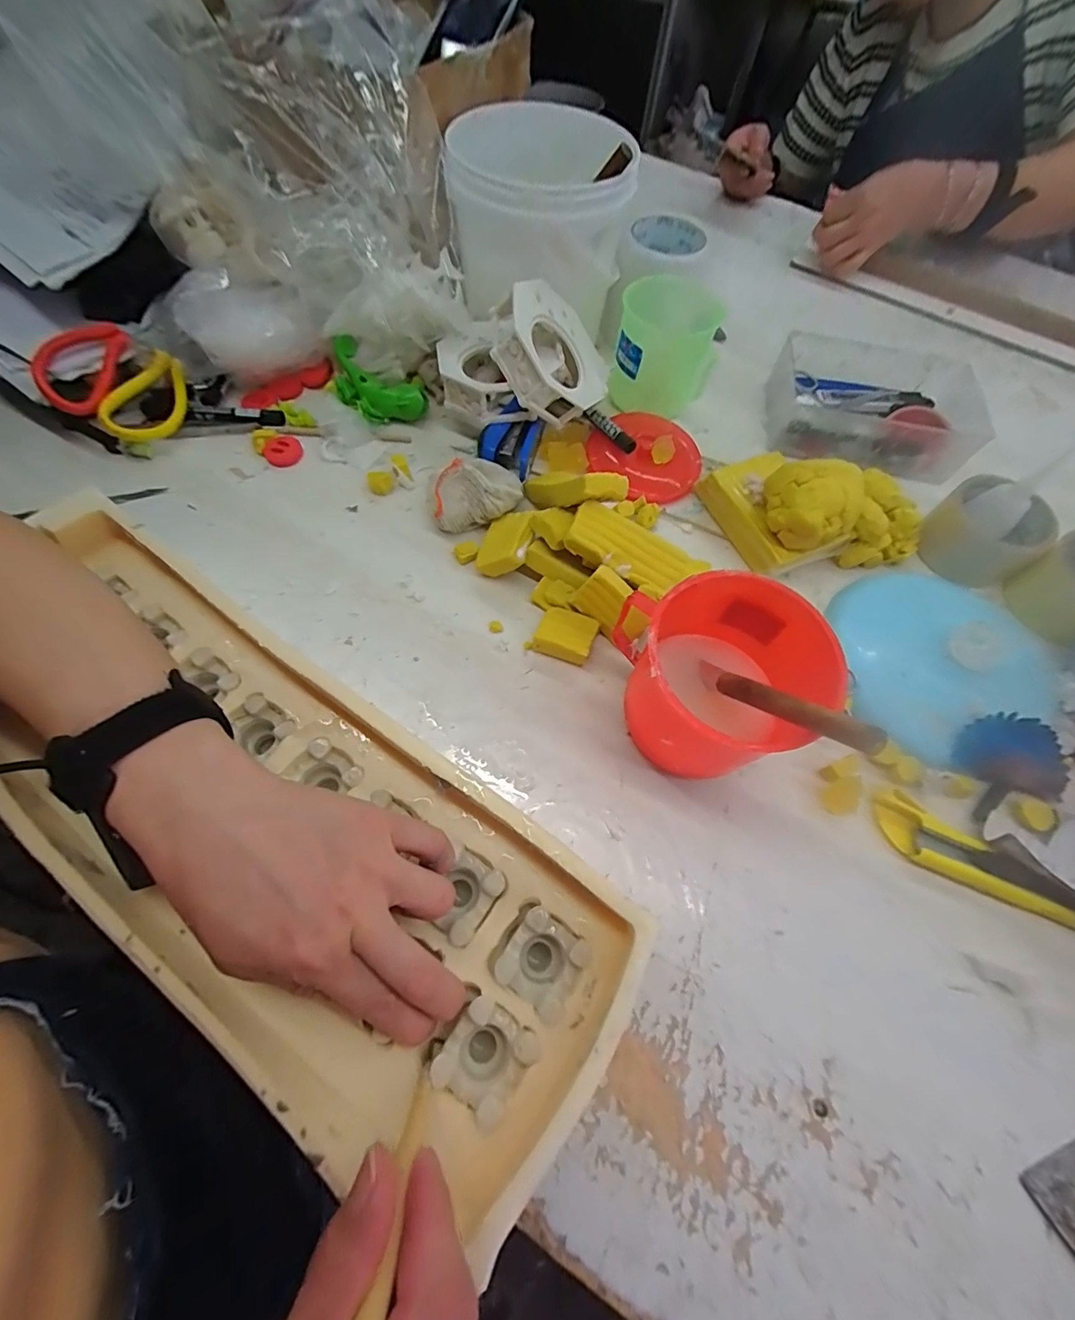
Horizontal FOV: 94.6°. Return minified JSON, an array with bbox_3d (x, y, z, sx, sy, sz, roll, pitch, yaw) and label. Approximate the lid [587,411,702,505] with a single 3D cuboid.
[{"bbox_3d":[0.112,-0.209,0.499,0.106,0.024,0.107,1,64,-3],"label":"lid"}]

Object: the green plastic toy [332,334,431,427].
[{"bbox_3d":[-0.159,-0.277,0.500,0.086,0.054,0.067,-11,65,-9],"label":"green plastic toy"}]

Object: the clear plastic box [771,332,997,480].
[{"bbox_3d":[0.356,-0.273,0.533,0.208,0.053,0.150,9,63,1],"label":"clear plastic box"}]

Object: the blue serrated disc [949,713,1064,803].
[{"bbox_3d":[0.357,0.070,0.375,0.074,0.008,0.056,13,92,11],"label":"blue serrated disc"}]

